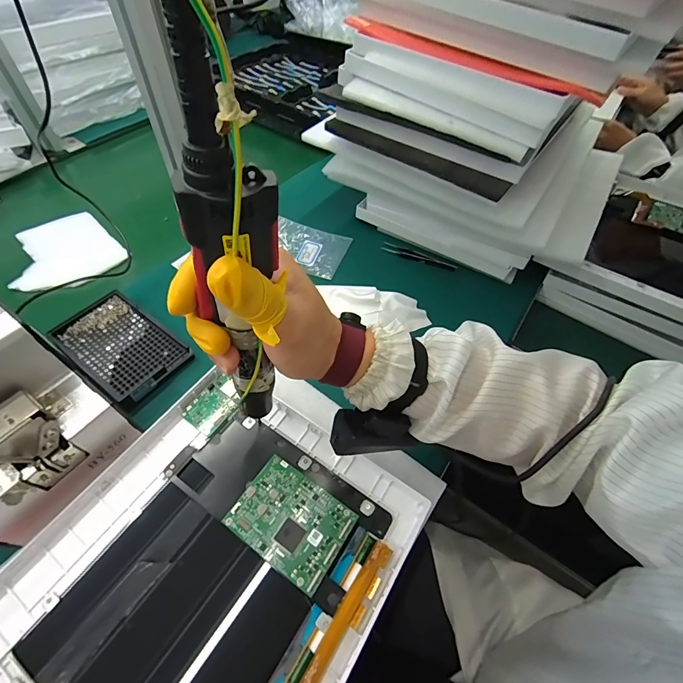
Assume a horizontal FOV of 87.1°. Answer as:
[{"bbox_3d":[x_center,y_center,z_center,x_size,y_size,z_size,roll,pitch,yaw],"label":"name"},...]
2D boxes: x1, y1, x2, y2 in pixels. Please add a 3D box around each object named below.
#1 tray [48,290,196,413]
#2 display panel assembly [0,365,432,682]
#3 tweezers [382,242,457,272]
[{"bbox_3d":[-0.254,0.004,0.416,0.142,0.019,0.095,32,59,18],"label":"tray"},{"bbox_3d":[-0.108,0.192,0.285,0.253,0.022,0.305,30,57,17],"label":"display panel assembly"},{"bbox_3d":[0.117,-0.127,0.546,0.113,0.007,0.019,21,56,12],"label":"tweezers"}]

